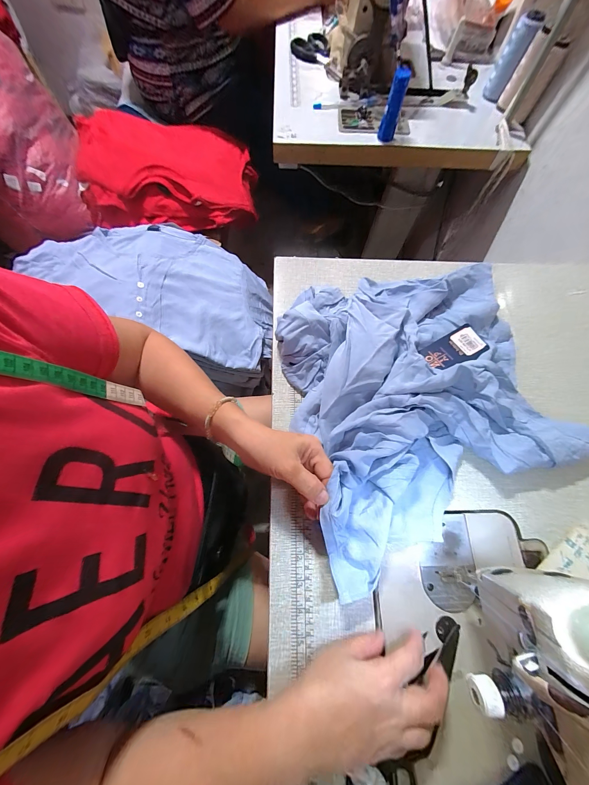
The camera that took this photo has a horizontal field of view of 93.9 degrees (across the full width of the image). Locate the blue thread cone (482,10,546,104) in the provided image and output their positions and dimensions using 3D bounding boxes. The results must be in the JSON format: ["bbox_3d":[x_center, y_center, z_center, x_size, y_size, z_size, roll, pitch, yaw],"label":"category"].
[{"bbox_3d":[0.443,-0.683,0.569,0.039,0.126,0.042,25,72,6],"label":"blue thread cone"}]

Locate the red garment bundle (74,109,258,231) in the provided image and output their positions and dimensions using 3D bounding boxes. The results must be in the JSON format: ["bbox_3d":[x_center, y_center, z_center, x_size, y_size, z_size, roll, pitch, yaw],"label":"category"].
[{"bbox_3d":[-0.358,-0.637,0.790,0.474,0.122,0.311,0,71,-3],"label":"red garment bundle"}]

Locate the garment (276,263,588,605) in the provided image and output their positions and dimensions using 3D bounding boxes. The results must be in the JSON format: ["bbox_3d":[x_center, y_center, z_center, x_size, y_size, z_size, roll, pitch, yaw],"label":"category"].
[{"bbox_3d":[0.167,0.002,0.349,0.332,0.058,0.359,-11,72,-6],"label":"garment"}]

